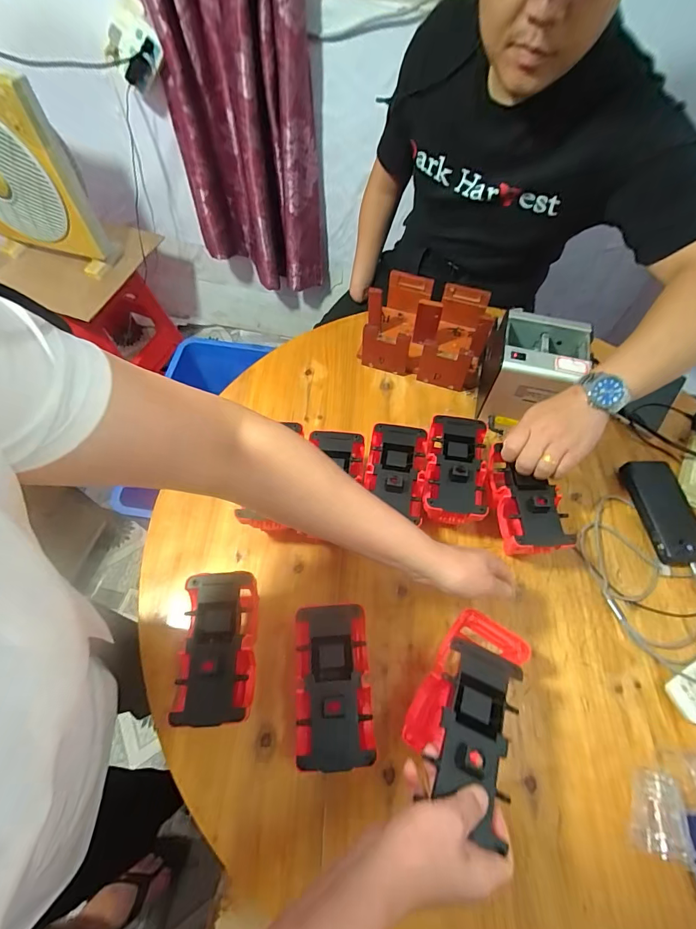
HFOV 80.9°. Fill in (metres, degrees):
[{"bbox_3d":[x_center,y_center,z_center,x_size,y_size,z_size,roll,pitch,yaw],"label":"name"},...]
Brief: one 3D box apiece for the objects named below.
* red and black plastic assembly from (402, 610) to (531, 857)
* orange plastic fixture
[{"bbox_3d":[0.123,0.219,0.385,0.090,0.047,0.191,31,37,16],"label":"red and black plastic assembly"},{"bbox_3d":[0.142,-0.243,0.734,0.211,0.093,0.162,17,63,9],"label":"orange plastic fixture"}]

